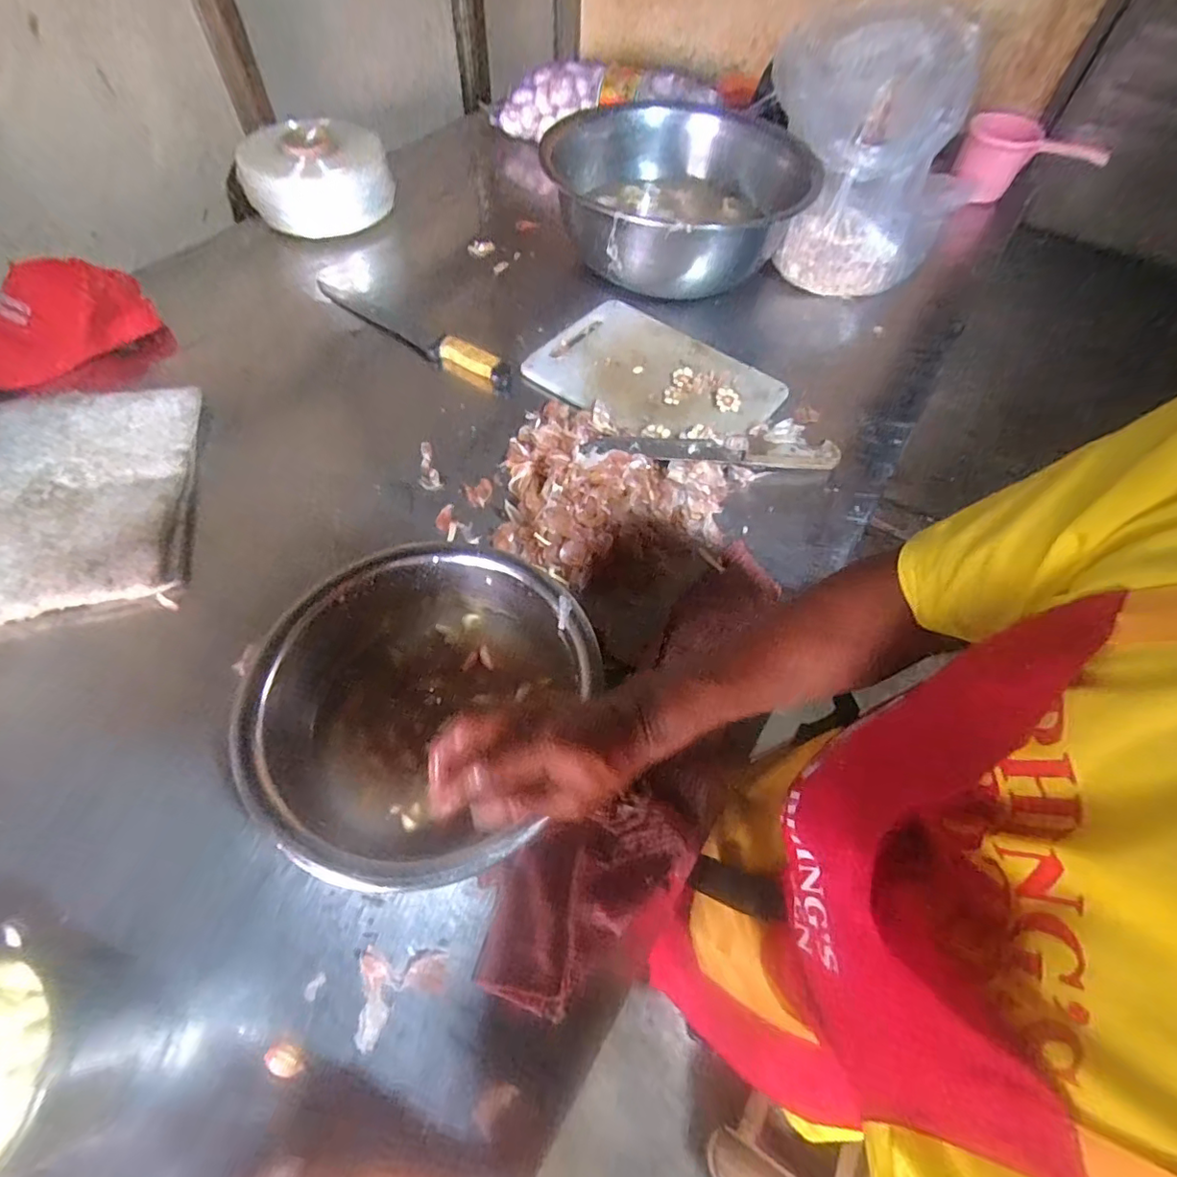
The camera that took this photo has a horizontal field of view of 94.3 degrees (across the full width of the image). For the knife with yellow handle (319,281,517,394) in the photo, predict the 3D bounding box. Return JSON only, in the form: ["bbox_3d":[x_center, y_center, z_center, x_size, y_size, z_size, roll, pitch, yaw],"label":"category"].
[{"bbox_3d":[-0.291,-0.406,0.854,0.395,0.040,0.046,28,60,14],"label":"knife with yellow handle"}]

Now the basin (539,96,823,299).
[{"bbox_3d":[0.137,-0.661,0.941,0.414,0.151,0.455,1,58,-2],"label":"basin"}]

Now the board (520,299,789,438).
[{"bbox_3d":[0.097,-0.323,0.812,0.348,0.011,0.225,31,61,16],"label":"board"}]

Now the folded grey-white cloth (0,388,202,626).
[{"bbox_3d":[-0.607,-0.112,0.648,0.256,0.041,0.344,-9,60,-8],"label":"folded grey-white cloth"}]

